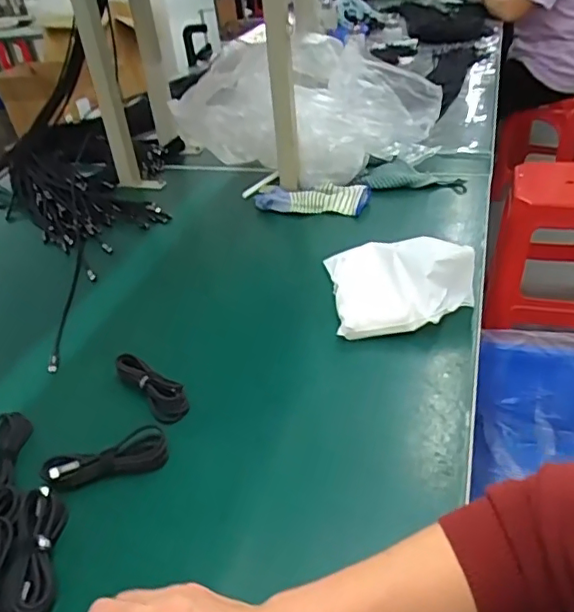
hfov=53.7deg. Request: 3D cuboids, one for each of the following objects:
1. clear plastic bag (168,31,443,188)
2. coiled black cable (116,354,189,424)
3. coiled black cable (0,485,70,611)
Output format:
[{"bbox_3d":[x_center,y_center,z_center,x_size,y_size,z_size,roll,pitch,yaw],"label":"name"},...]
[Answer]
[{"bbox_3d":[0.035,-0.342,1.002,0.440,0.236,0.159,0,36,9],"label":"clear plastic bag"},{"bbox_3d":[-0.148,0.084,0.608,0.032,0.026,0.107,-32,42,-31],"label":"coiled black cable"},{"bbox_3d":[-0.203,0.197,0.452,0.041,0.021,0.108,-9,35,-4],"label":"coiled black cable"}]

